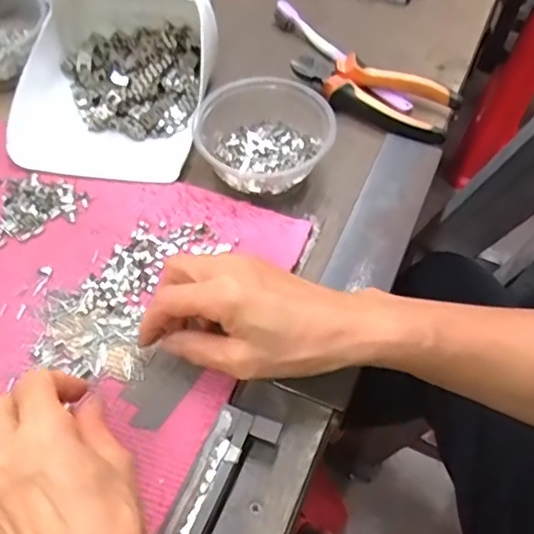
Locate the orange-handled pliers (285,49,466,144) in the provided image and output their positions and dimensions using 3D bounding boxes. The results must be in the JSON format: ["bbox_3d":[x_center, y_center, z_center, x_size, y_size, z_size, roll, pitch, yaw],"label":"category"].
[{"bbox_3d":[0.093,-0.157,0.513,0.148,0.030,0.052,25,60,16],"label":"orange-handled pliers"}]

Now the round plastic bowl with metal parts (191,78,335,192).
[{"bbox_3d":[-0.002,-0.103,0.461,0.105,0.050,0.102,0,56,0],"label":"round plastic bowl with metal parts"}]

